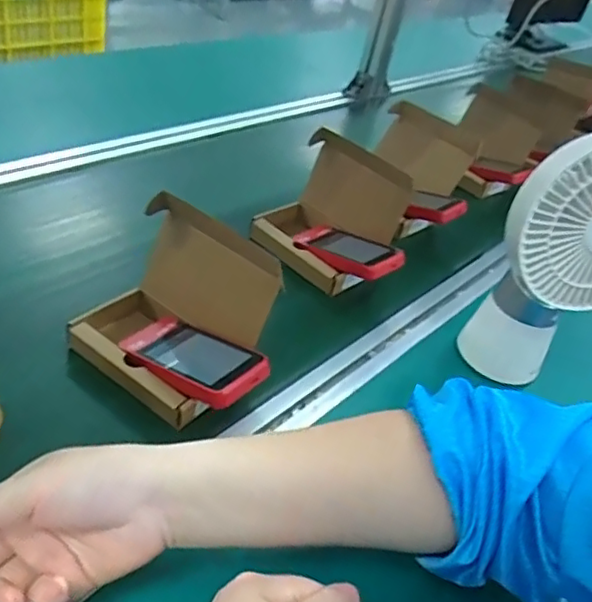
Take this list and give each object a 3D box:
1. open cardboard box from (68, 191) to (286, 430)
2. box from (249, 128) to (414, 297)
[{"bbox_3d":[-0.103,0.005,0.516,0.141,0.119,0.121,33,43,21],"label":"open cardboard box"},{"bbox_3d":[0.031,-0.106,0.698,0.114,0.114,0.164,-21,51,-36],"label":"box"}]

